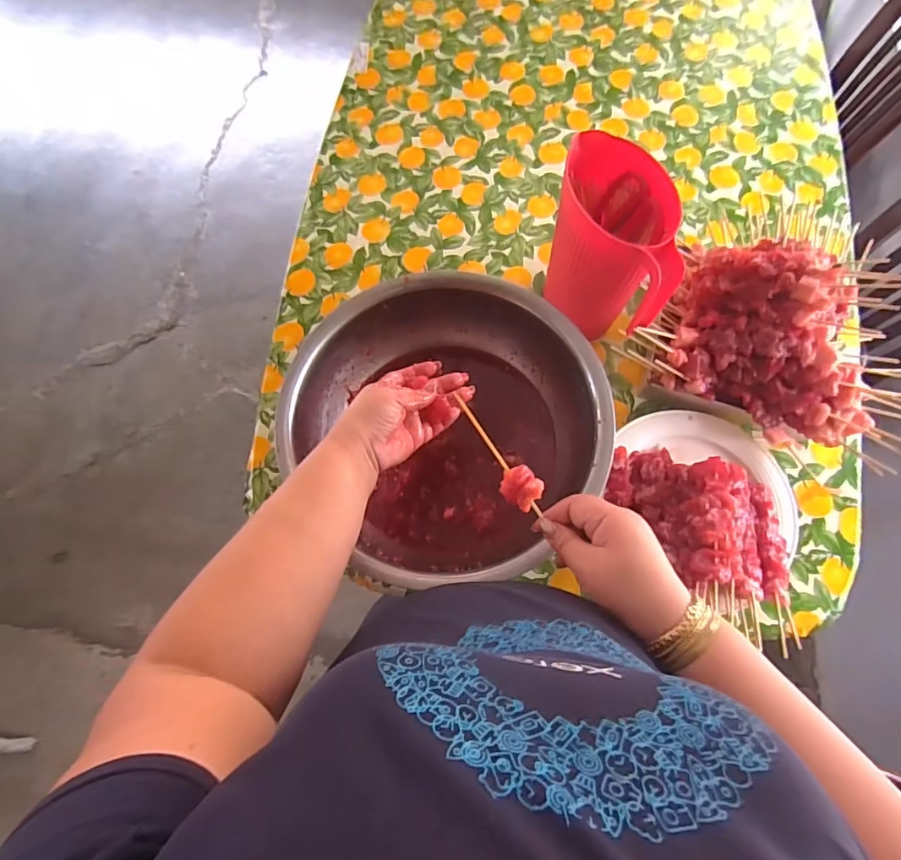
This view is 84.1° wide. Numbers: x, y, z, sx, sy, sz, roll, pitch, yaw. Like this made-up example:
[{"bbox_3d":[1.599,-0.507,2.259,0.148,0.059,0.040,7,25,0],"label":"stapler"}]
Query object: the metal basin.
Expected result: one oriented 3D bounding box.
[{"bbox_3d":[-0.007,-0.013,0.618,0.341,0.116,0.344,0,74,1],"label":"metal basin"}]

